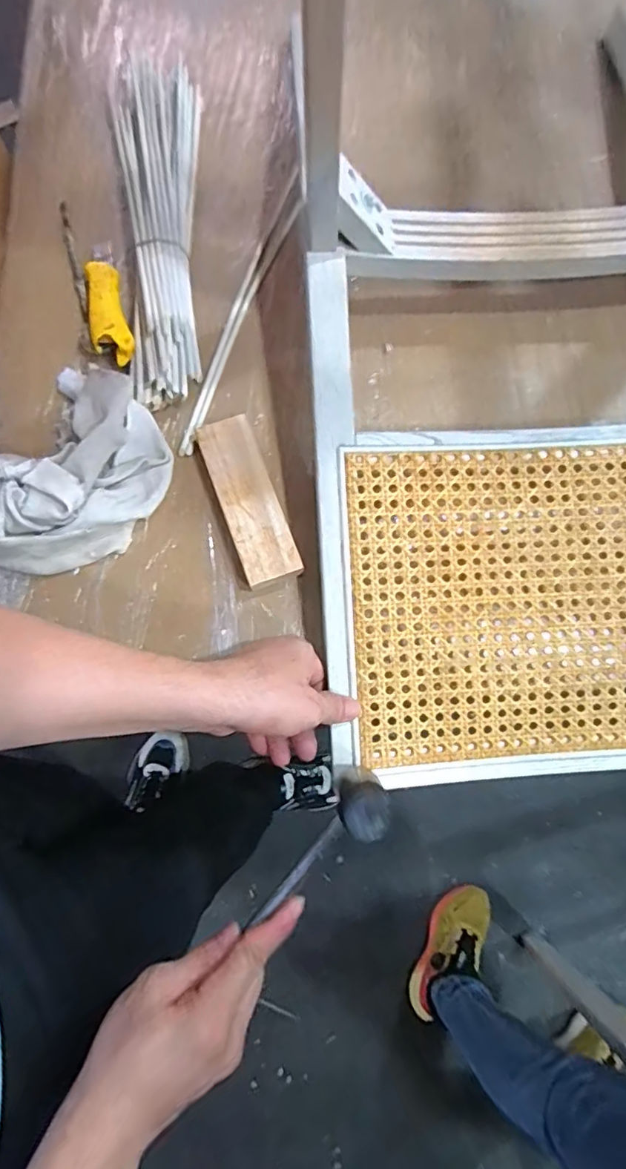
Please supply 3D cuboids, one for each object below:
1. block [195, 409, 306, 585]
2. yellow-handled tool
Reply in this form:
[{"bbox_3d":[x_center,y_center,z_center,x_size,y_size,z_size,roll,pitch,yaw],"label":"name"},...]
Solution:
[{"bbox_3d":[-0.061,-0.079,0.499,0.052,0.025,0.162,-21,78,-6],"label":"block"},{"bbox_3d":[-0.231,-0.324,0.551,0.055,0.040,0.243,-17,77,-5],"label":"yellow-handled tool"}]

